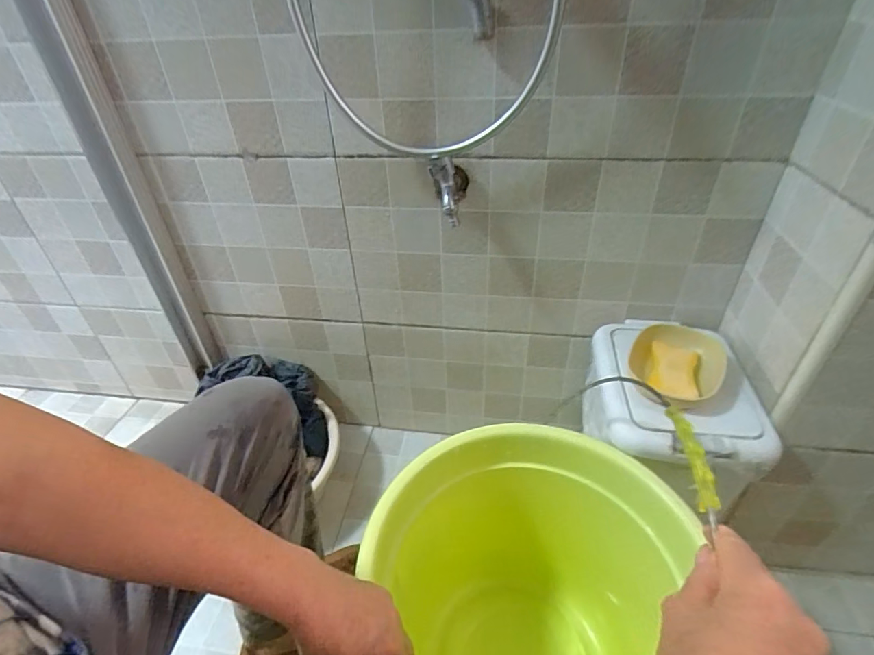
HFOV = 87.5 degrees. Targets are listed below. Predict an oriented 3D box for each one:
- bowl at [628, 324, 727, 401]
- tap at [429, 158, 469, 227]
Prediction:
[{"bbox_3d":[0.325,0.046,0.621,0.112,0.044,0.113,-2,36,1],"label":"bowl"},{"bbox_3d":[0.016,-0.189,0.632,0.050,0.085,0.071,3,37,8],"label":"tap"}]

